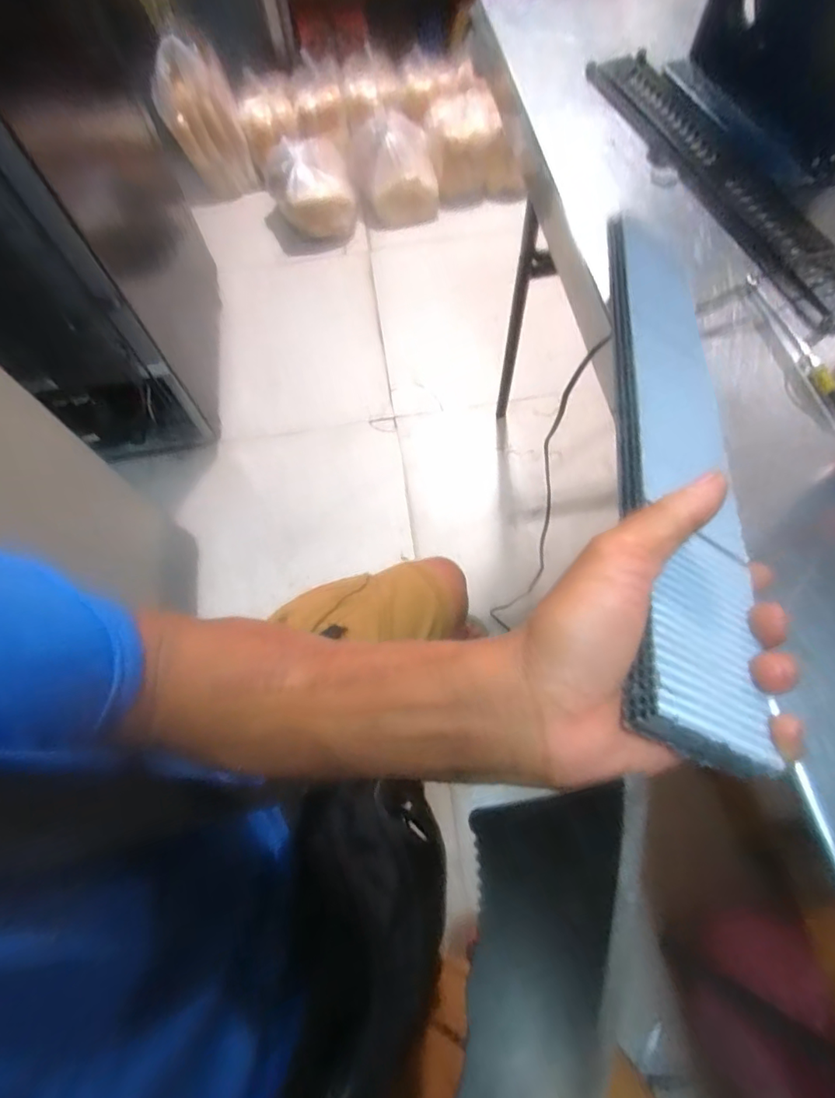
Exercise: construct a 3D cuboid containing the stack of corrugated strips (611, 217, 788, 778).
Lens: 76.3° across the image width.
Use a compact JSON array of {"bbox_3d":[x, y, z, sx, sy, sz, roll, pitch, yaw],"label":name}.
[{"bbox_3d":[0.140,-0.075,0.295,0.078,0.014,0.368,26,54,-20],"label":"stack of corrugated strips"}]

